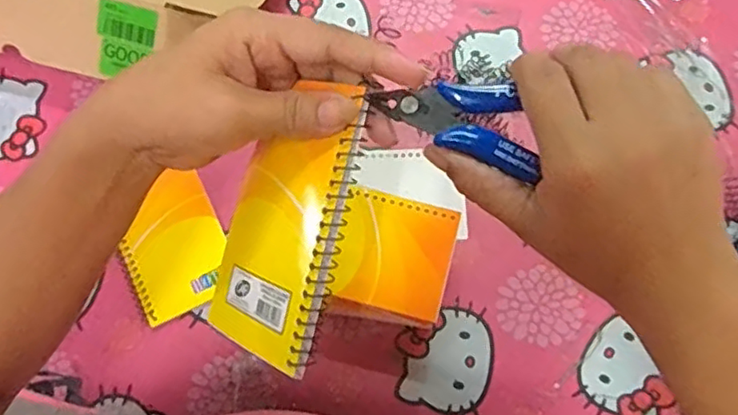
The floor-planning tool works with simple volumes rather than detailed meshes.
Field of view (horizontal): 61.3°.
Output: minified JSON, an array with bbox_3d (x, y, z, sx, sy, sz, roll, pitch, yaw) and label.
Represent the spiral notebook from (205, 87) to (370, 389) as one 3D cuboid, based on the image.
[{"bbox_3d":[-0.040,0.006,0.297,0.076,0.007,0.128,17,92,45],"label":"spiral notebook"}]

